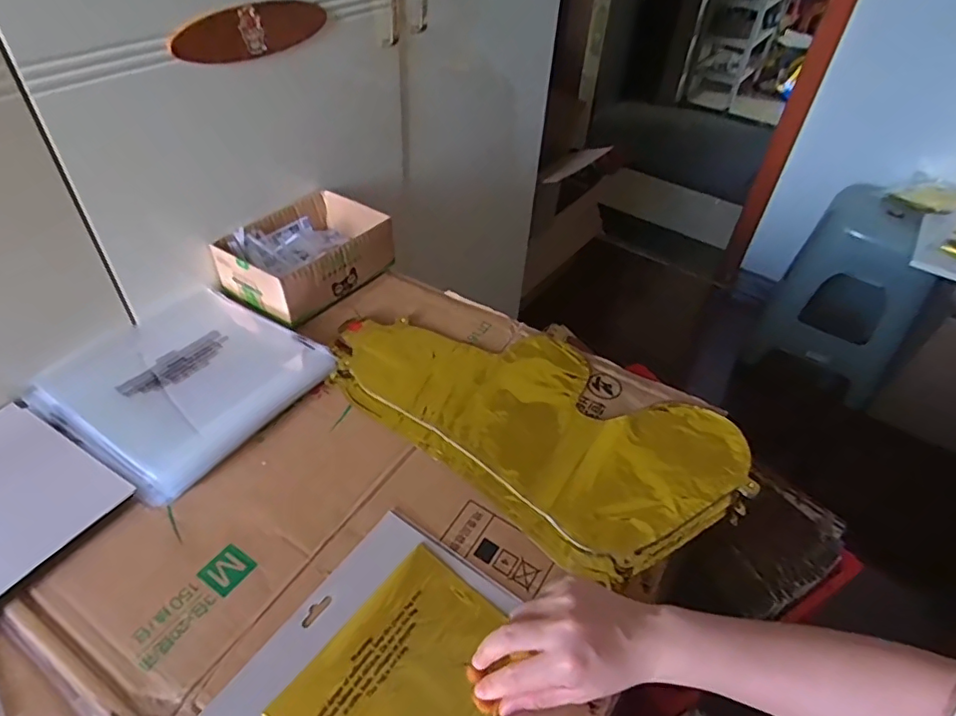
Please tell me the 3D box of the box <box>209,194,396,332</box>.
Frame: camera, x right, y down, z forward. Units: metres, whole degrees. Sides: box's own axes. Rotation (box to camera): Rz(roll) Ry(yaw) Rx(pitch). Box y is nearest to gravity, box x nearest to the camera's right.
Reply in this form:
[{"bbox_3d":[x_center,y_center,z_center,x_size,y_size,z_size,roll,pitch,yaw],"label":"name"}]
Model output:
[{"bbox_3d":[-0.211,-0.127,0.698,0.137,0.068,0.177,27,47,22],"label":"box"}]

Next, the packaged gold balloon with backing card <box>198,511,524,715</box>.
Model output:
[{"bbox_3d":[-0.064,0.222,0.404,0.162,0.012,0.193,28,47,22],"label":"packaged gold balloon with backing card"}]

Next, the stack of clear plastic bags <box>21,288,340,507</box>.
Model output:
[{"bbox_3d":[-0.300,0.018,0.579,0.222,0.020,0.216,27,47,22],"label":"stack of clear plastic bags"}]

